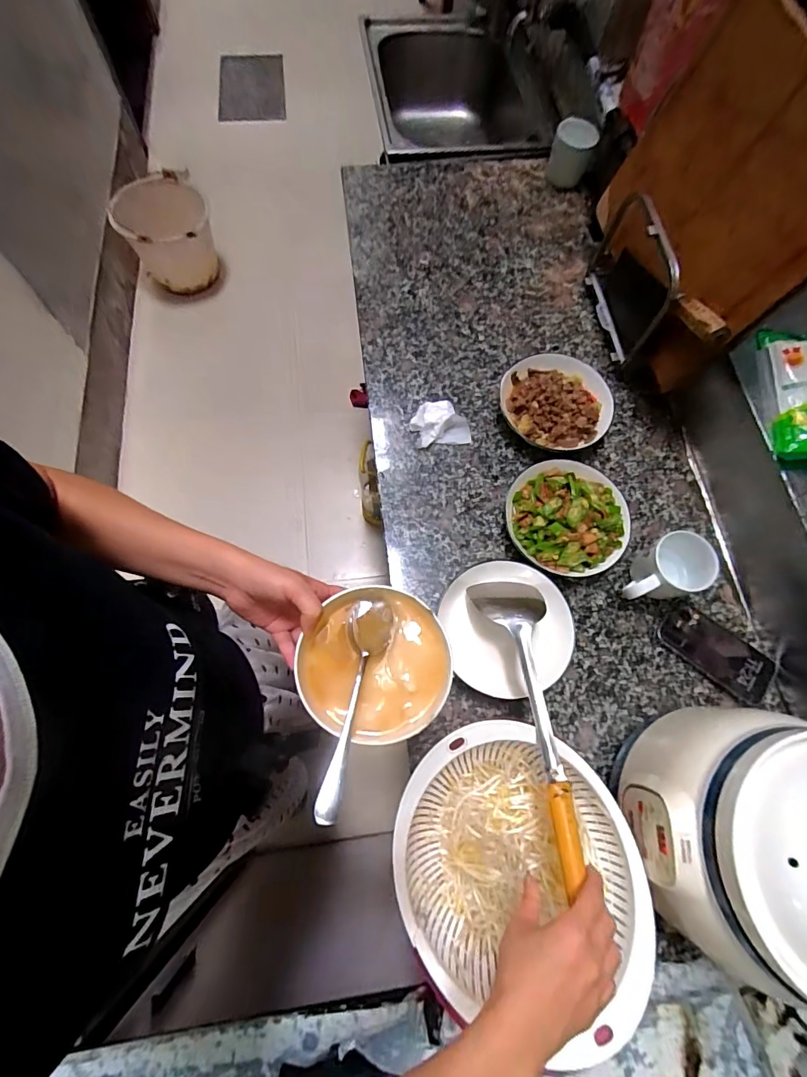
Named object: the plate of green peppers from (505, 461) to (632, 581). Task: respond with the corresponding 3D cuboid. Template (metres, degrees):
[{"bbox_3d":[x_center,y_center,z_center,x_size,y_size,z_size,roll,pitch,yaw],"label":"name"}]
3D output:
[{"bbox_3d":[0.238,-0.032,0.646,0.167,0.058,0.168,1,72,-2],"label":"plate of green peppers"}]

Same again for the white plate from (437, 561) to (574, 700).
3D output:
[{"bbox_3d":[0.138,0.117,0.598,0.160,0.046,0.167,1,72,-2],"label":"white plate"}]

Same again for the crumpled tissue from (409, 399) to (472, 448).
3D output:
[{"bbox_3d":[0.057,-0.182,0.708,0.088,0.021,0.072,-8,73,-5],"label":"crumpled tissue"}]

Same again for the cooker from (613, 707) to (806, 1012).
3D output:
[{"bbox_3d":[0.347,0.294,0.442,0.218,0.245,0.221,37,74,9],"label":"cooker"}]

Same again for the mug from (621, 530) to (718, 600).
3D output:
[{"bbox_3d":[0.345,0.050,0.607,0.110,0.084,0.073,-31,76,-12],"label":"mug"}]

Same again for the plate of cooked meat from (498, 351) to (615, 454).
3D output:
[{"bbox_3d":[0.243,-0.218,0.721,0.170,0.035,0.170,1,72,-2],"label":"plate of cooked meat"}]

